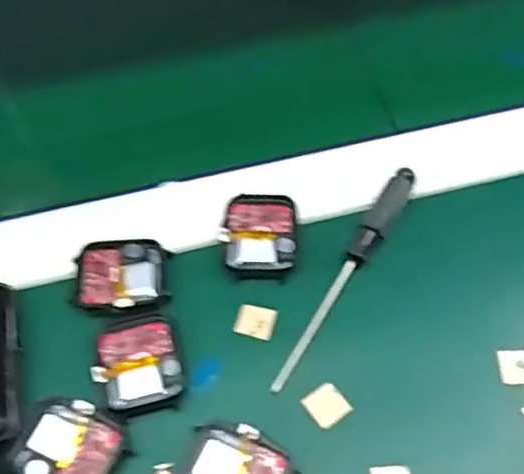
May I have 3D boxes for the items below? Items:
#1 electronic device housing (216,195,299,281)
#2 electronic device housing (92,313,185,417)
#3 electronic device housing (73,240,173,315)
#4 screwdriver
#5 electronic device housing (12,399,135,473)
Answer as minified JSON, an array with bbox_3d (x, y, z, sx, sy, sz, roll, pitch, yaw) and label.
[{"bbox_3d":[-0.001,0.000,0.339,0.037,0.007,0.045,1,59,1],"label":"electronic device housing"},{"bbox_3d":[-0.055,0.056,0.305,0.036,0.006,0.043,-11,60,-6],"label":"electronic device housing"},{"bbox_3d":[-0.067,0.019,0.327,0.043,0.004,0.038,-3,59,-1],"label":"electronic device housing"},{"bbox_3d":[0.042,0.017,0.326,0.014,0.010,0.130,25,62,15],"label":"screwdriver"},{"bbox_3d":[-0.081,0.090,0.287,0.043,0.005,0.037,24,62,14],"label":"electronic device housing"}]

